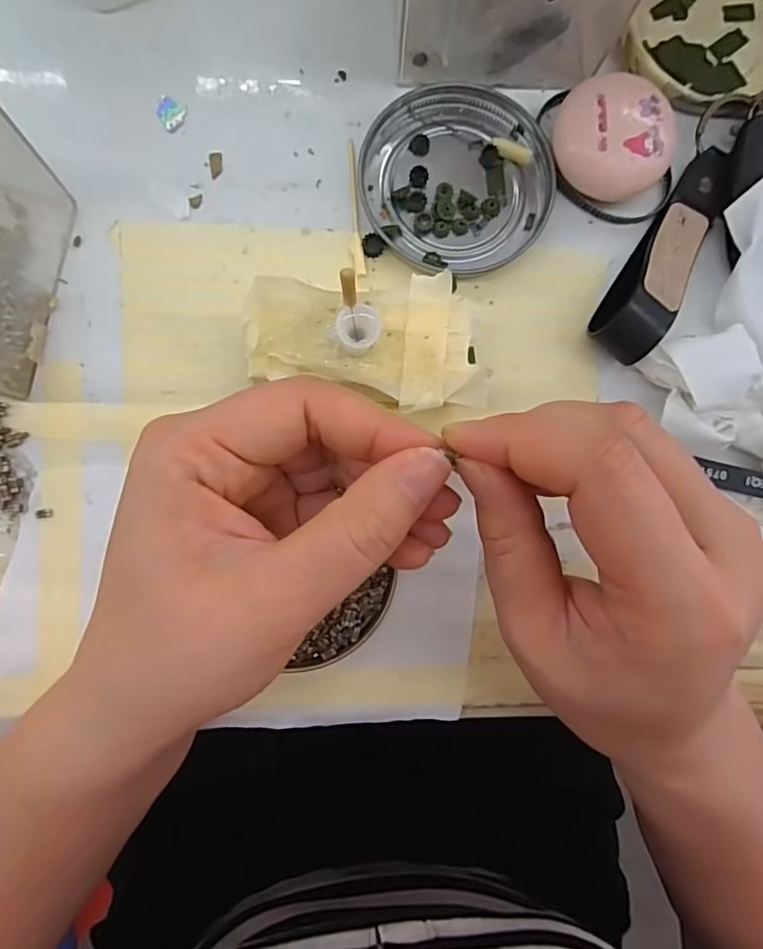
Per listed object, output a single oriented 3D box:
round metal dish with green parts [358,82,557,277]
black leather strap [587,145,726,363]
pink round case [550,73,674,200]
[{"bbox_3d":[0.031,-0.123,0.230,0.075,0.009,0.075,0,87,-3],"label":"round metal dish with green parts"},{"bbox_3d":[0.119,-0.091,0.223,0.024,0.027,0.102,35,86,0],"label":"black leather strap"},{"bbox_3d":[0.093,-0.135,0.225,0.043,0.023,0.048,-43,89,-4],"label":"pink round case"}]

